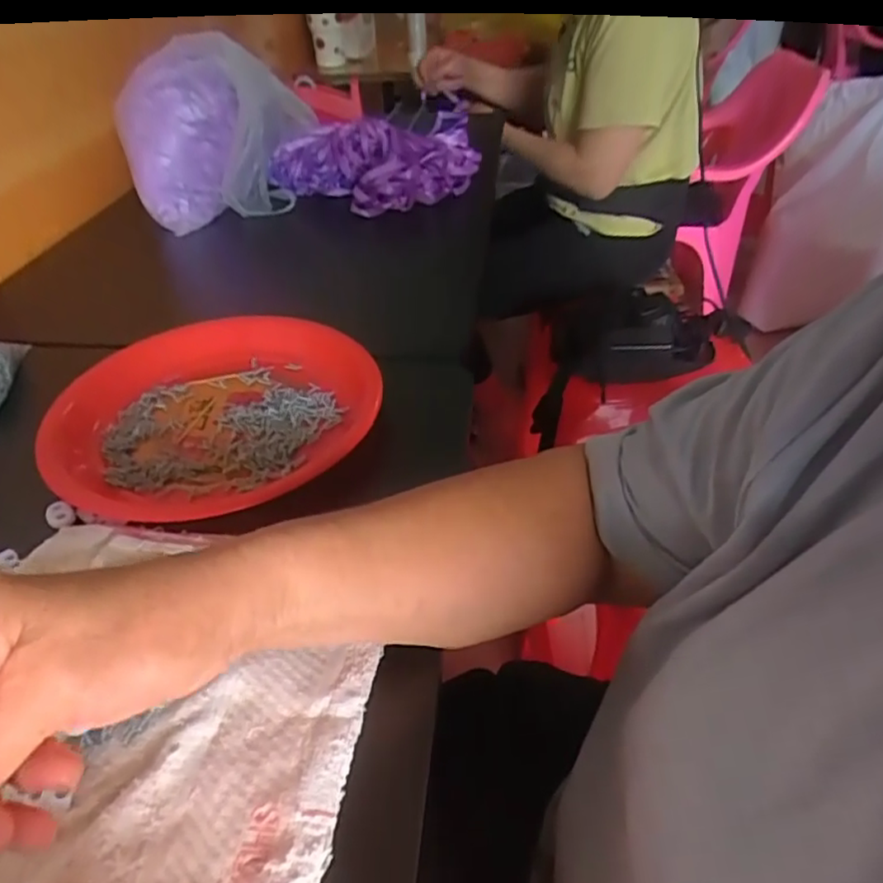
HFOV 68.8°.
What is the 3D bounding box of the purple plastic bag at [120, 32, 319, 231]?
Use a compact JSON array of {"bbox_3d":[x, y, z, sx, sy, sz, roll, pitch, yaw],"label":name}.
[{"bbox_3d":[-0.250,-0.346,0.723,0.202,0.187,0.100,-11,40,-11],"label":"purple plastic bag"}]

